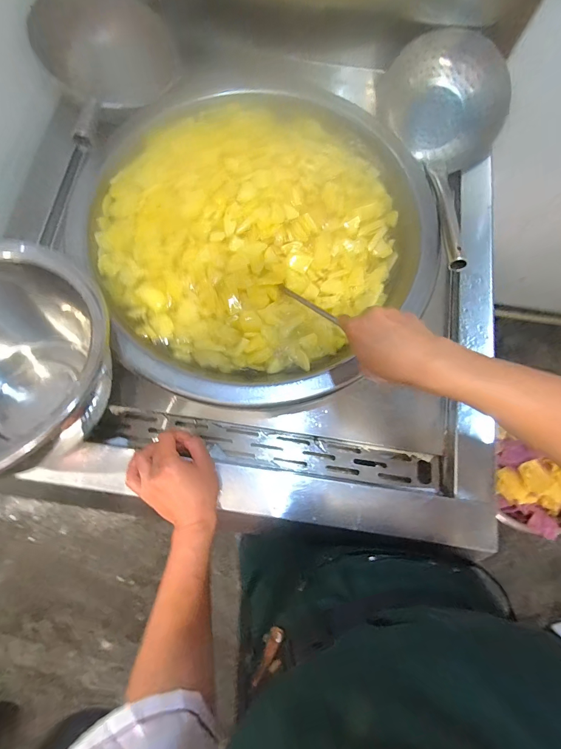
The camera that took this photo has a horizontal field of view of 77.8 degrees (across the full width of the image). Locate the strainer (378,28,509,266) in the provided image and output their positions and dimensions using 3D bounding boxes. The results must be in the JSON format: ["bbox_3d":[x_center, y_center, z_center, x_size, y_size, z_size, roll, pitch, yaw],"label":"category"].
[{"bbox_3d":[0.303,-0.361,0.593,0.206,0.120,0.427,-6,76,-3],"label":"strainer"}]

